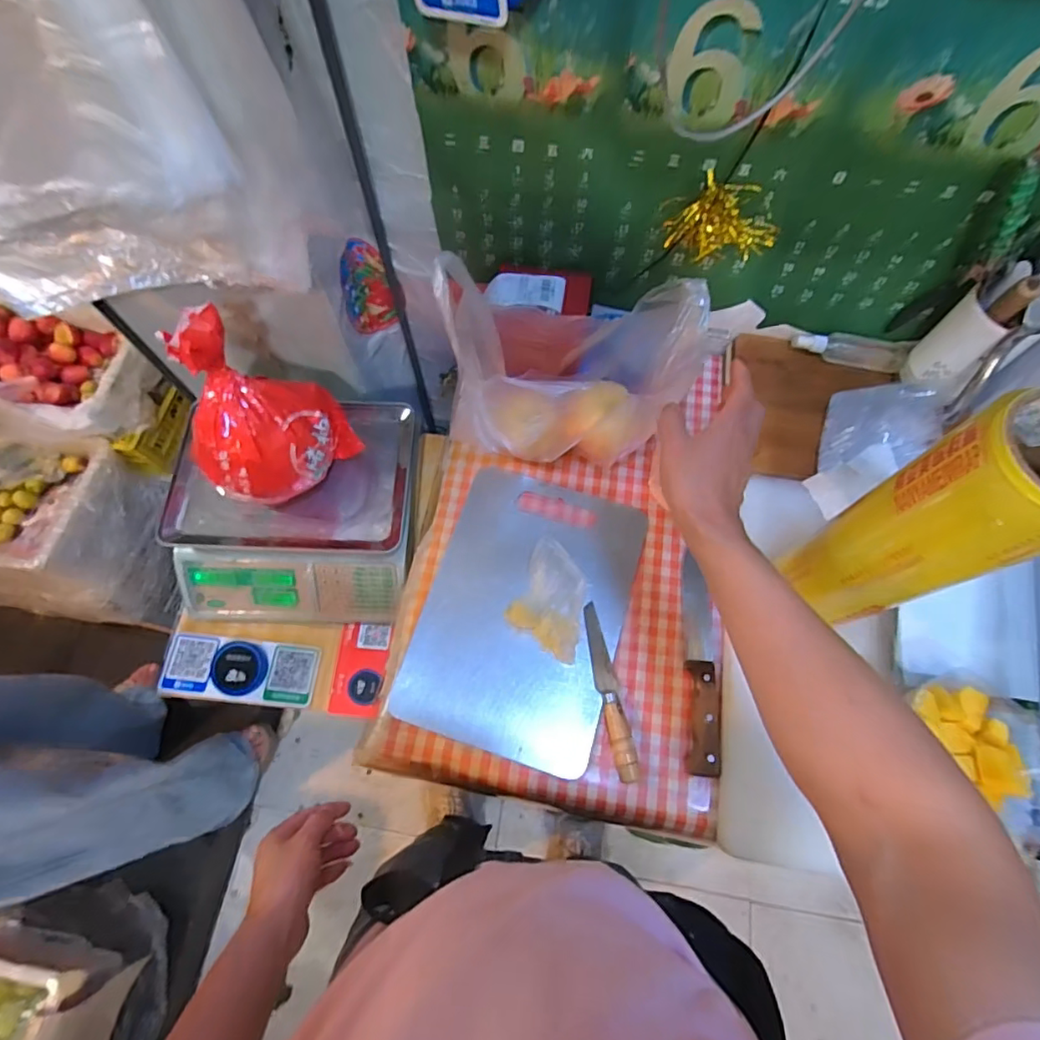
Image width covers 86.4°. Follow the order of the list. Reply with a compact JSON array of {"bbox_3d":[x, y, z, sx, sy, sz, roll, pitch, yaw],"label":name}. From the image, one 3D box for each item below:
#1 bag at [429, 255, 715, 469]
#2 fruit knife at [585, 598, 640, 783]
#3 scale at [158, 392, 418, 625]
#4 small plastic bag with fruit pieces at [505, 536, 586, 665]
[{"bbox_3d":[0.039,-0.154,0.616,0.250,0.306,0.111,4,69,2],"label":"bag"},{"bbox_3d":[0.102,0.193,0.636,0.025,0.019,0.196,-10,69,-4],"label":"fruit knife"},{"bbox_3d":[-0.322,-0.015,0.812,0.329,0.132,0.301,1,69,1],"label":"scale"},{"bbox_3d":[0.042,0.096,0.662,0.090,0.046,0.116,24,71,9],"label":"small plastic bag with fruit pieces"}]

